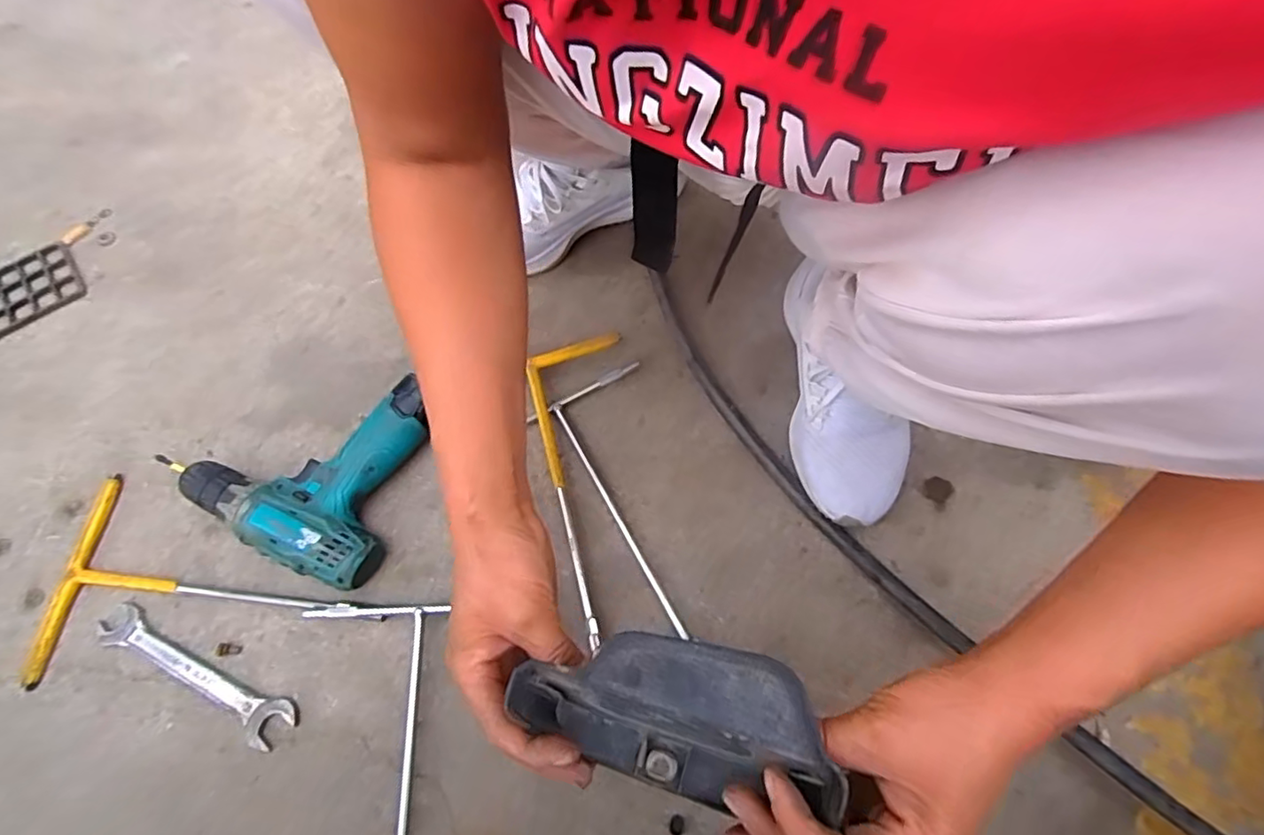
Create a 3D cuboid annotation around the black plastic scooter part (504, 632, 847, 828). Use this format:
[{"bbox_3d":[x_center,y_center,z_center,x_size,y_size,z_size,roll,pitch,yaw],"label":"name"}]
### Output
[{"bbox_3d":[0.018,0.153,0.309,0.149,0.084,0.073,12,69,3],"label":"black plastic scooter part"}]

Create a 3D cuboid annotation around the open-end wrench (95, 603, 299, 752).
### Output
[{"bbox_3d":[-0.361,0.212,0.493,0.184,0.011,0.036,26,70,9],"label":"open-end wrench"}]

